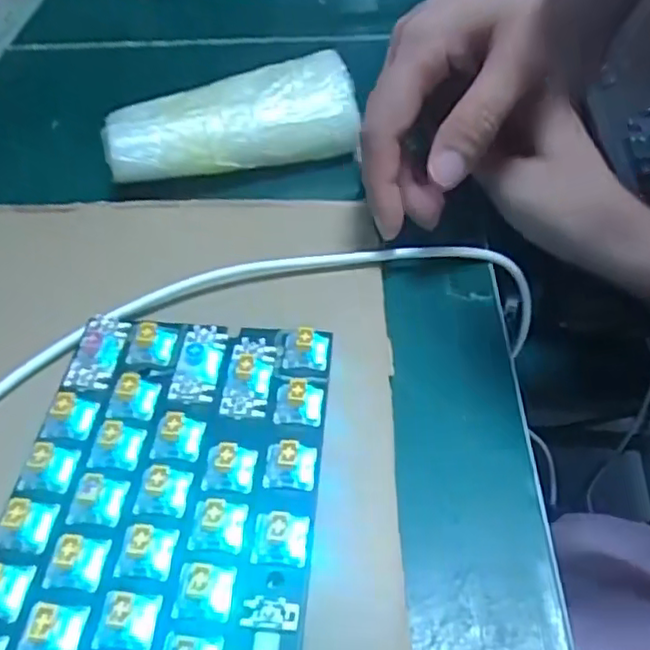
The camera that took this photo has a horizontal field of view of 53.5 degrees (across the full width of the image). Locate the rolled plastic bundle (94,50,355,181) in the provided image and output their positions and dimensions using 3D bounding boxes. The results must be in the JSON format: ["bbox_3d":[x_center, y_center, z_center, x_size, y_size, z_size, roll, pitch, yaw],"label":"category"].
[{"bbox_3d":[-0.045,-0.102,0.340,0.134,0.046,0.052,-13,49,-10],"label":"rolled plastic bundle"}]

